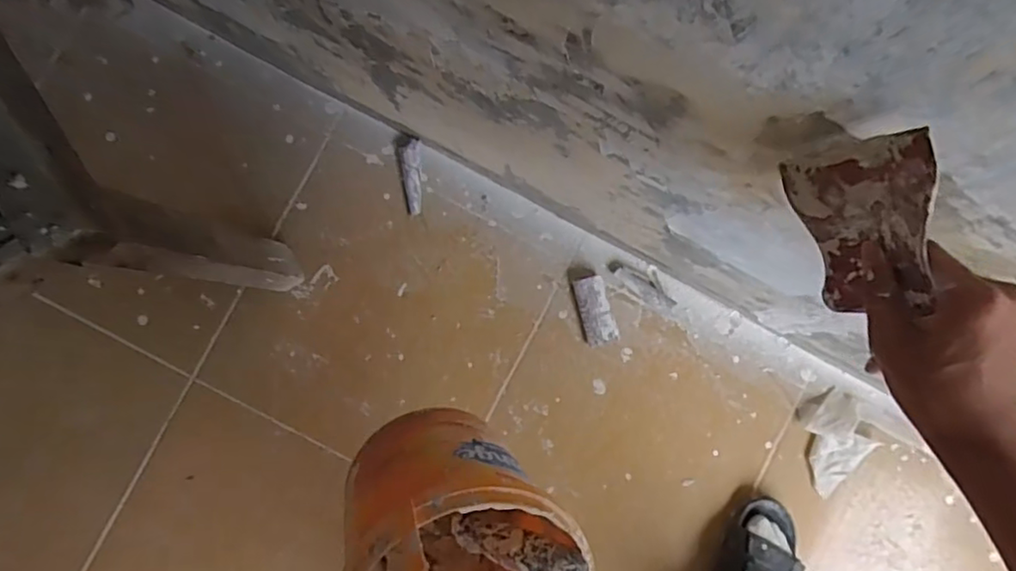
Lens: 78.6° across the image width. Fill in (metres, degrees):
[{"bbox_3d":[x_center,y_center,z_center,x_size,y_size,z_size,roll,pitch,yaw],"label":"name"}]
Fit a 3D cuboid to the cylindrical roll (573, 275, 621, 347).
[{"bbox_3d":[0.129,0.037,0.916,0.046,0.031,0.102,-16,88,-4],"label":"cylindrical roll"}]

